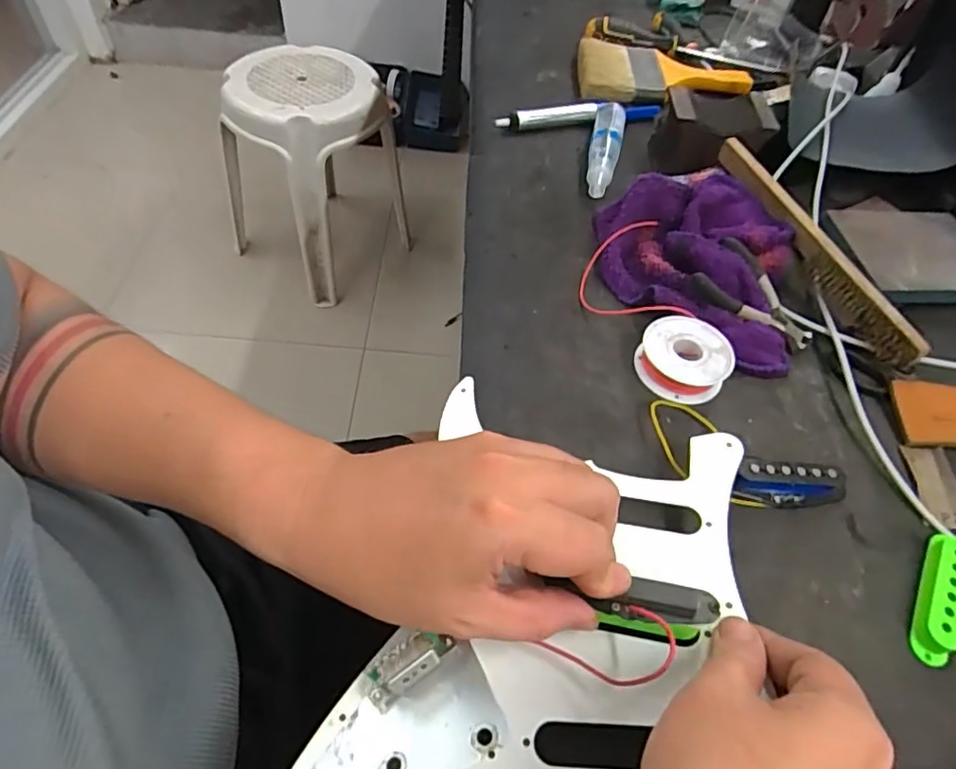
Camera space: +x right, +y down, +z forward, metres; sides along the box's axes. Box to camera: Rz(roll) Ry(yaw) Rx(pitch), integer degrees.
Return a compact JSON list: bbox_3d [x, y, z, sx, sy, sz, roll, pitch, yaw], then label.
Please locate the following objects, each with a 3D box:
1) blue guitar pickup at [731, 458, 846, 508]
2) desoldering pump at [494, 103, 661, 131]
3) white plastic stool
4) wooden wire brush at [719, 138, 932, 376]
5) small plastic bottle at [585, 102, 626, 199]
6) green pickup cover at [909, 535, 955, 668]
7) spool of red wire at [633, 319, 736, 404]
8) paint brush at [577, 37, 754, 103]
[{"bbox_3d":[0.188,0.060,0.360,0.069,0.023,0.019,2,52,-3],"label":"blue guitar pickup"},{"bbox_3d":[0.106,-0.277,0.611,0.183,0.018,0.018,-15,55,-16],"label":"desoldering pump"},{"bbox_3d":[-0.383,-0.497,1.387,0.316,0.424,0.305,37,58,22],"label":"white plastic stool"},{"bbox_3d":[0.262,-0.113,0.469,0.024,0.030,0.230,-13,55,-15],"label":"wooden wire brush"},{"bbox_3d":[0.121,-0.226,0.572,0.030,0.026,0.140,13,52,5],"label":"small plastic bottle"},{"bbox_3d":[0.256,0.115,0.329,0.021,0.014,0.077,30,56,17],"label":"green pickup cover"},{"bbox_3d":[0.143,-0.018,0.417,0.060,0.022,0.060,2,52,-3],"label":"spool of red wire"},{"bbox_3d":[0.209,-0.348,0.675,0.189,0.024,0.117,7,52,0],"label":"paint brush"}]

